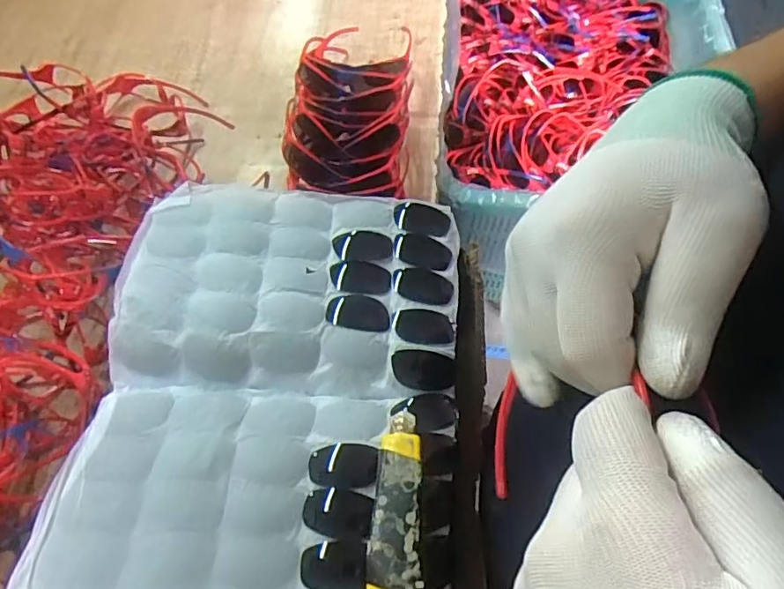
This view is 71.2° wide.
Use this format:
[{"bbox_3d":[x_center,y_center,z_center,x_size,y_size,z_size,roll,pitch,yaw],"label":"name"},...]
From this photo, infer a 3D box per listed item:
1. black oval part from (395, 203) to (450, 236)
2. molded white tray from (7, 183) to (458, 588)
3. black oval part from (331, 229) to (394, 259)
[{"bbox_3d":[0.029,-0.072,0.530,0.053,0.020,0.029,5,61,2],"label":"black oval part"},{"bbox_3d":[-0.090,0.084,0.439,0.284,0.070,0.398,4,61,1],"label":"molded white tray"},{"bbox_3d":[-0.027,-0.047,0.514,0.054,0.011,0.027,-3,61,-3],"label":"black oval part"}]

